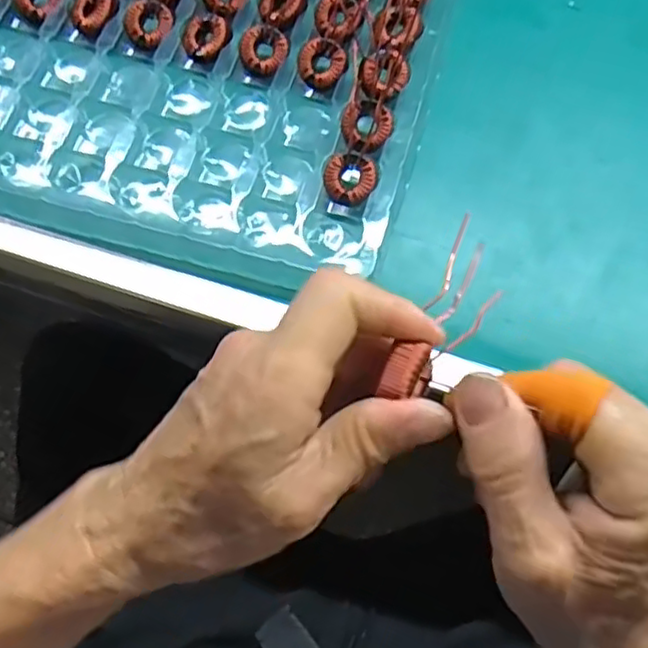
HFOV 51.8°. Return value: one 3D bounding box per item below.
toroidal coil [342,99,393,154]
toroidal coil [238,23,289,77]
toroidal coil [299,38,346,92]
[{"bbox_3d":[0.022,-0.104,0.350,0.027,0.008,0.028,-1,83,11],"label":"toroidal coil"},{"bbox_3d":[-0.034,-0.155,0.373,0.026,0.006,0.027,-19,72,-7],"label":"toroidal coil"},{"bbox_3d":[-0.001,-0.145,0.369,0.026,0.005,0.029,-39,75,9],"label":"toroidal coil"}]

